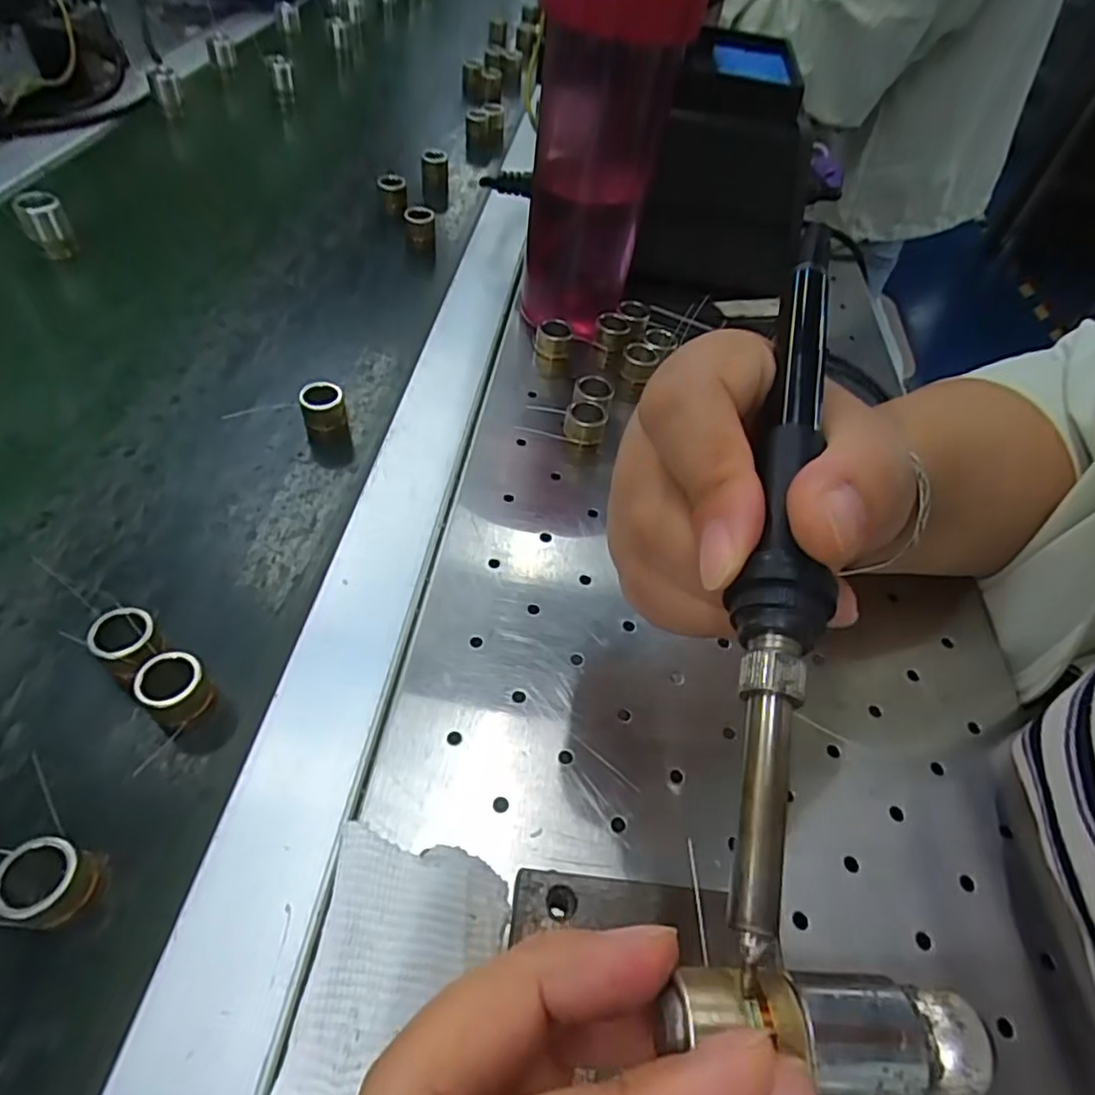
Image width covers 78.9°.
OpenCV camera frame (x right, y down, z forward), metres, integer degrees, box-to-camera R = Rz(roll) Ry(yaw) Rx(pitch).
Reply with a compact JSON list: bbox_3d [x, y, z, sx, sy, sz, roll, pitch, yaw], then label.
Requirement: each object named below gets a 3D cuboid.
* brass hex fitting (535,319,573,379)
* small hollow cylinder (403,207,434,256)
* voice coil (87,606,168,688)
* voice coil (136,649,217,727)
[{"bbox_3d":[0.003,-0.114,0.376,0.019,0.027,0.022,4,50,-2],"label":"brass hex fitting"},{"bbox_3d":[-0.090,-0.222,0.463,0.021,0.022,0.019,8,50,1],"label":"small hollow cylinder"},{"bbox_3d":[-0.145,0.036,0.232,0.019,0.022,0.022,-31,60,-27],"label":"voice coil"},{"bbox_3d":[-0.126,0.048,0.225,0.015,0.024,0.019,27,53,16],"label":"voice coil"}]

